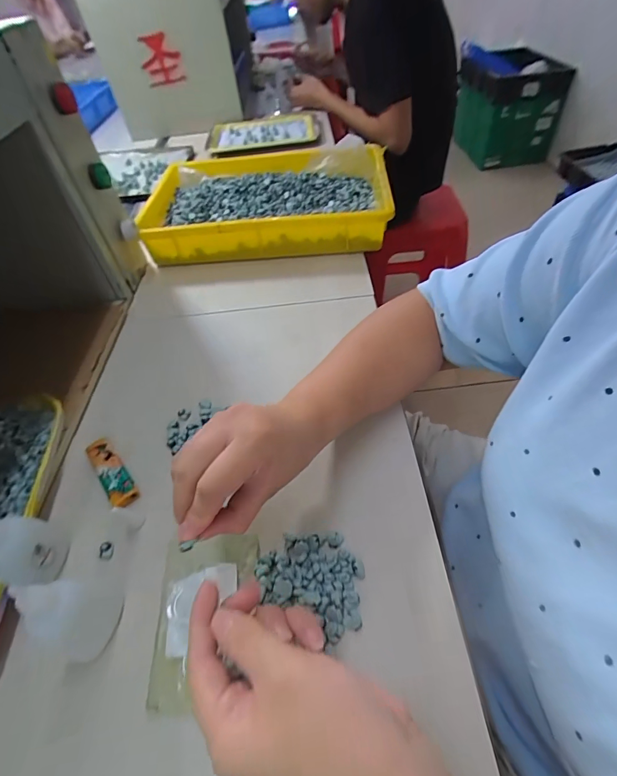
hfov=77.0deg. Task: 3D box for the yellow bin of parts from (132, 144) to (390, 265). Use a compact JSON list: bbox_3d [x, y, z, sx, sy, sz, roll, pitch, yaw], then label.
[{"bbox_3d":[-0.071,-0.292,0.613,0.375,0.065,0.255,-1,50,4],"label":"yellow bin of parts"}]

